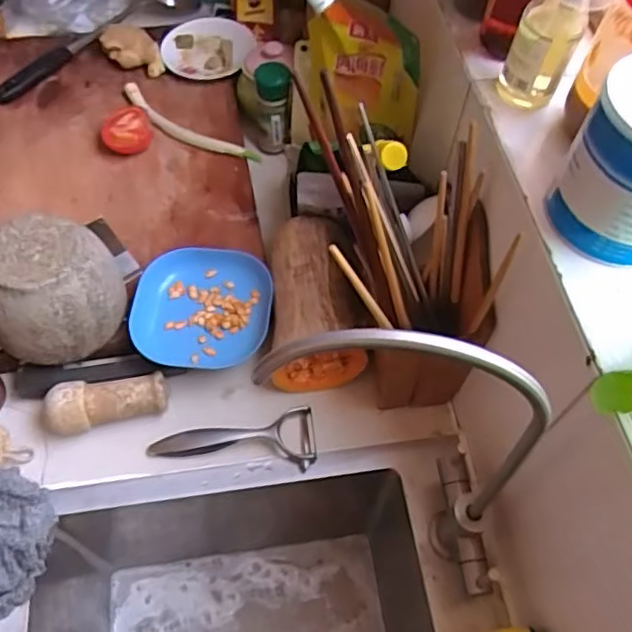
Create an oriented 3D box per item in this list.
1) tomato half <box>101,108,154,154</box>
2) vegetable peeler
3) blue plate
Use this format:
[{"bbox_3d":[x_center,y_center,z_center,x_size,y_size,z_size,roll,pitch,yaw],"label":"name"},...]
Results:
[{"bbox_3d":[-0.218,-0.210,0.718,0.055,0.038,0.041,-18,60,-13],"label":"tomato half"},{"bbox_3d":[-0.073,0.122,0.563,0.150,0.014,0.058,-11,59,-8],"label":"vegetable peeler"},{"bbox_3d":[-0.110,-0.010,0.602,0.129,0.028,0.124,5,58,1],"label":"blue plate"}]

